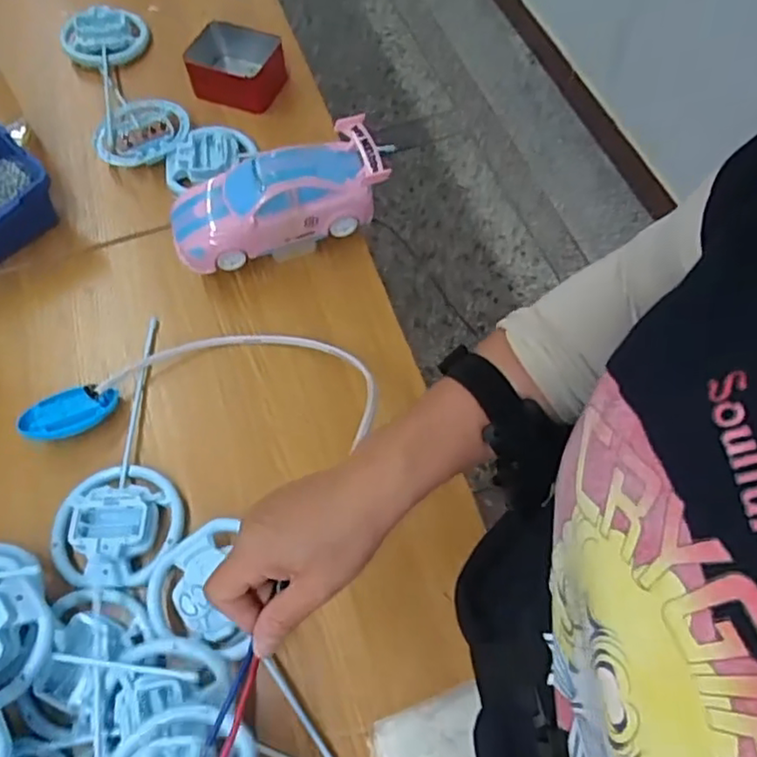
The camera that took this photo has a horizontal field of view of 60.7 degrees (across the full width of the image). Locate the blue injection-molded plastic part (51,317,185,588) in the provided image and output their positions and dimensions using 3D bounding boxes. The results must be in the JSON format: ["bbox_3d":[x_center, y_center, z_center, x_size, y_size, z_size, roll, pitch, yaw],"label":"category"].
[{"bbox_3d":[-0.214,0.057,0.546,0.099,0.017,0.225,-4,63,-1],"label":"blue injection-molded plastic part"}]

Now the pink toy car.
[{"bbox_3d":[-0.093,-0.167,0.598,0.202,0.079,0.081,-22,67,2],"label":"pink toy car"}]

